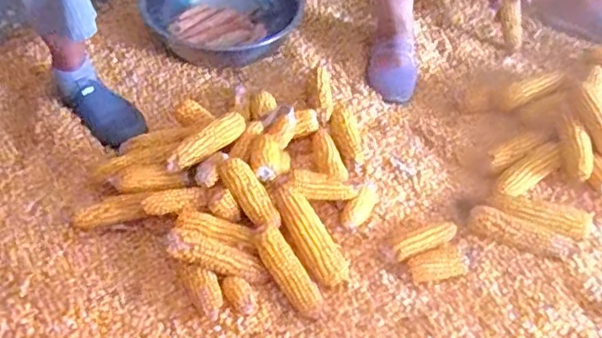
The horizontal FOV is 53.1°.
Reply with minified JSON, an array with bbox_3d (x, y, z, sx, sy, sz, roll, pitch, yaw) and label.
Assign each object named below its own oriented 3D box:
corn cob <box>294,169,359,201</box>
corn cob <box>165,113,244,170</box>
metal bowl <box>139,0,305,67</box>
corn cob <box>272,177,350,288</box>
[{"bbox_3d":[0.041,0.029,0.967,0.099,0.035,0.044,2,46,0],"label":"corn cob"},{"bbox_3d":[-0.163,-0.045,1.033,0.159,0.045,0.043,-32,54,-28],"label":"corn cob"},{"bbox_3d":[-0.199,-0.390,1.431,0.303,0.123,0.398,-24,49,-21],"label":"metal bowl"},{"bbox_3d":[0.005,0.091,0.930,0.052,0.042,0.196,-24,68,-20],"label":"corn cob"}]

